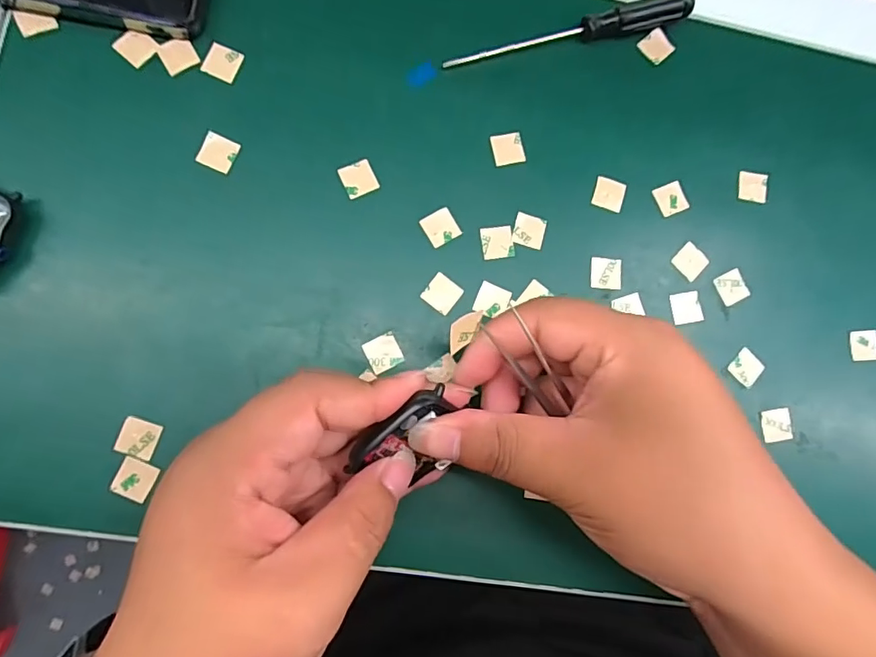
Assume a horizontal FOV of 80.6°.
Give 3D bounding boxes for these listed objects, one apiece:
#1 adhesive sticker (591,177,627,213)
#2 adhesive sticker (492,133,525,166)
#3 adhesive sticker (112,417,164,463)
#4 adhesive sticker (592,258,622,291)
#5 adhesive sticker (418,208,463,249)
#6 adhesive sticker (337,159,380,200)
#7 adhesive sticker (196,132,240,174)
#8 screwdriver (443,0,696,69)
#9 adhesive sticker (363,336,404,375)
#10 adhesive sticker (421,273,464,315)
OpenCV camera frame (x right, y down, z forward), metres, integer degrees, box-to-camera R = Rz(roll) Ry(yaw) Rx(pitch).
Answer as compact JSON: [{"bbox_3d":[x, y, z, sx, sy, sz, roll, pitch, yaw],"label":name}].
[{"bbox_3d":[0.087,-0.068,0.261,0.015,0.004,0.016,18,83,-3],"label":"adhesive sticker"},{"bbox_3d":[0.035,-0.089,0.257,0.015,0.004,0.015,-12,89,-9],"label":"adhesive sticker"},{"bbox_3d":[-0.128,0.047,0.220,0.015,0.004,0.016,21,82,-5],"label":"adhesive sticker"},{"bbox_3d":[0.083,-0.027,0.255,0.015,0.004,0.015,6,83,-7],"label":"adhesive sticker"},{"bbox_3d":[0.002,-0.049,0.246,0.016,0.004,0.015,-31,89,-9],"label":"adhesive sticker"},{"bbox_3d":[-0.038,-0.071,0.245,0.016,0.004,0.016,-25,89,-10],"label":"adhesive sticker"},{"bbox_3d":[-0.101,-0.081,0.238,0.015,0.004,0.016,23,82,-4],"label":"adhesive sticker"},{"bbox_3d":[0.067,-0.150,0.259,0.130,0.014,0.012,-13,86,-9],"label":"screwdriver"},{"bbox_3d":[-0.025,0.012,0.238,0.015,0.004,0.015,-25,85,-13],"label":"adhesive sticker"},{"bbox_3d":[0.002,-0.017,0.243,0.015,0.004,0.015,39,81,-2],"label":"adhesive sticker"}]

